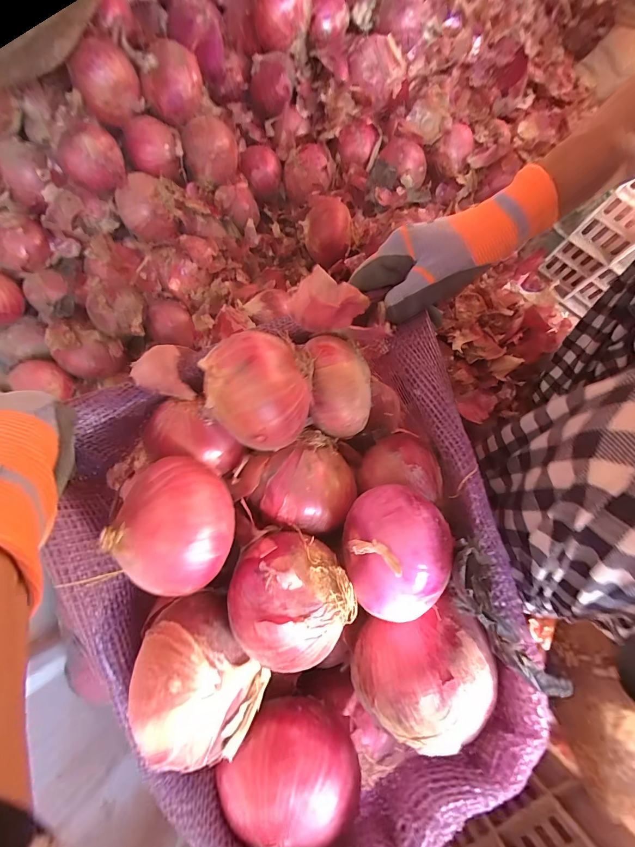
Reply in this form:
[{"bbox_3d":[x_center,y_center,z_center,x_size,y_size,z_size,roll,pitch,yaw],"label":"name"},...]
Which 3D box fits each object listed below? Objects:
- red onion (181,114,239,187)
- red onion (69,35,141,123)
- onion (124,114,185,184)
[{"bbox_3d":[-0.152,-0.391,0.495,0.076,0.064,0.070,-16,79,-5],"label":"red onion"},{"bbox_3d":[-0.254,-0.417,0.416,0.072,0.057,0.060,-21,80,-6],"label":"red onion"},{"bbox_3d":[-0.220,-0.375,0.470,0.069,0.058,0.061,-16,79,-5],"label":"onion"}]

